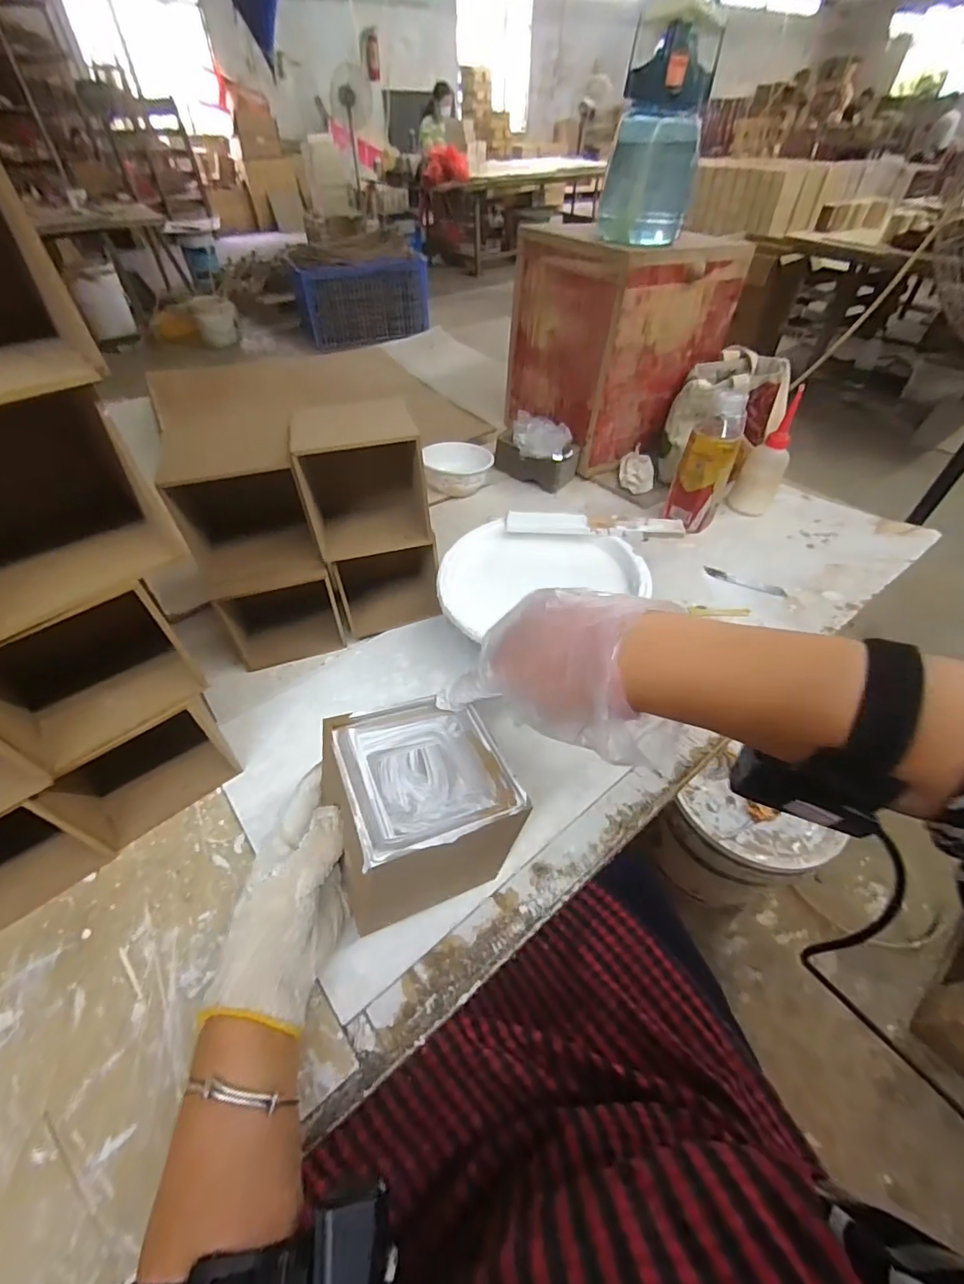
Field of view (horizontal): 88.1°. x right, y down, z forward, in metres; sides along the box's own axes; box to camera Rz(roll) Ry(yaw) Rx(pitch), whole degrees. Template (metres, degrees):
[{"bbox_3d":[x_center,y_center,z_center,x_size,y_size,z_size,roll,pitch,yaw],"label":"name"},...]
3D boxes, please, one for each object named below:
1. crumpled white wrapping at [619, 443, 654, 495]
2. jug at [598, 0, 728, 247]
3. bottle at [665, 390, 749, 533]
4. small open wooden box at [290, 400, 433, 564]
[{"bbox_3d":[0.256,-0.280,0.825,0.059,0.043,0.076,14,49,12],"label":"crumpled white wrapping"},{"bbox_3d":[0.211,-0.608,0.588,0.109,0.207,0.091,8,48,7],"label":"jug"},{"bbox_3d":[0.314,-0.245,0.701,0.070,0.180,0.059,18,50,15],"label":"bottle"},{"bbox_3d":[-0.118,-0.161,0.497,0.112,0.113,0.101,-11,49,-10],"label":"small open wooden box"}]

